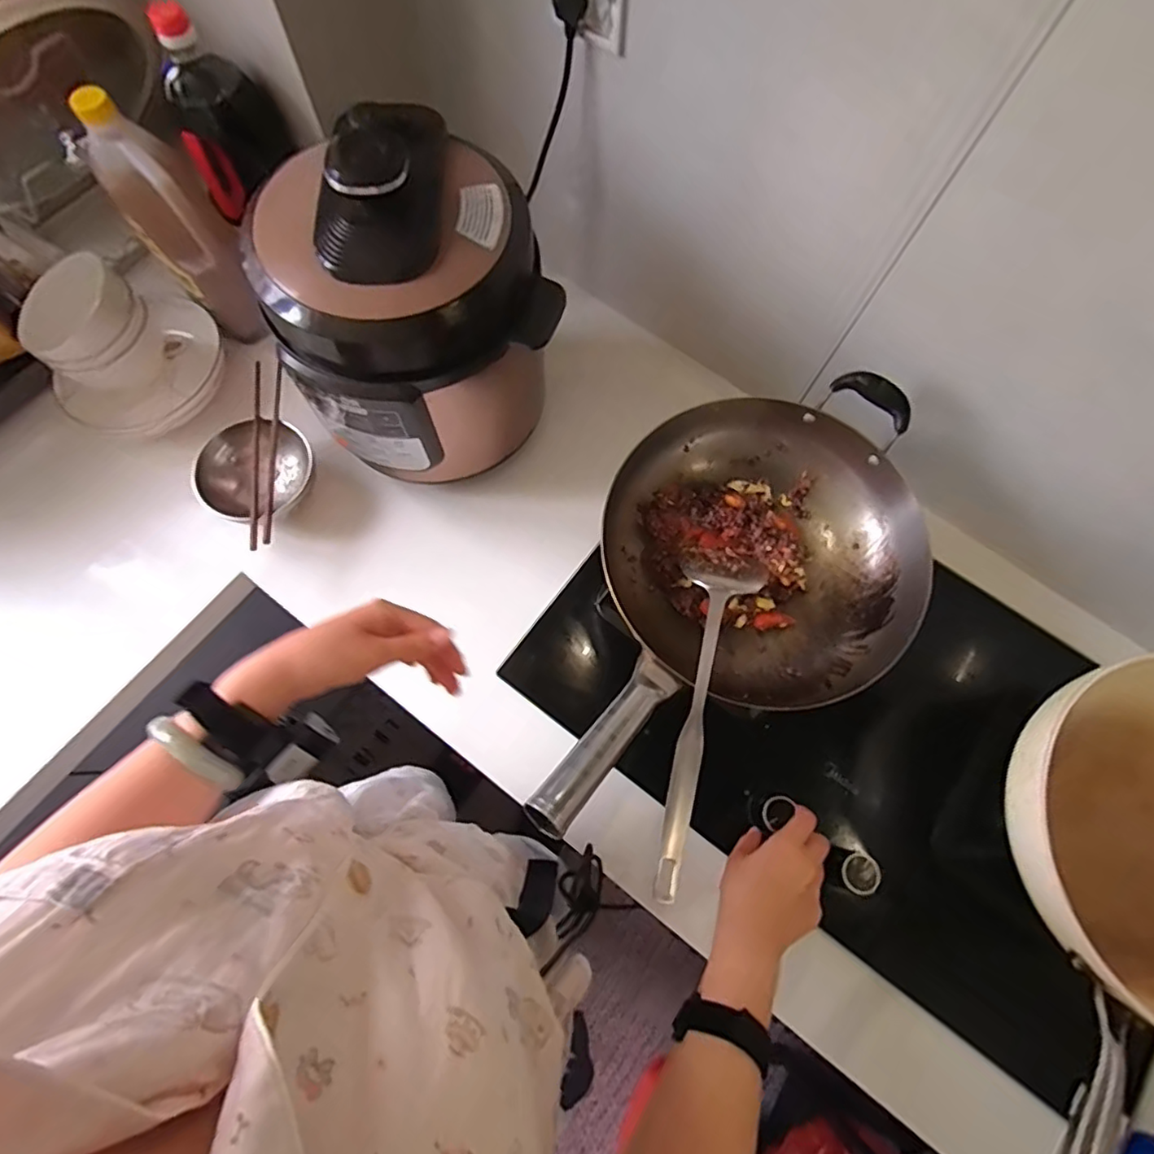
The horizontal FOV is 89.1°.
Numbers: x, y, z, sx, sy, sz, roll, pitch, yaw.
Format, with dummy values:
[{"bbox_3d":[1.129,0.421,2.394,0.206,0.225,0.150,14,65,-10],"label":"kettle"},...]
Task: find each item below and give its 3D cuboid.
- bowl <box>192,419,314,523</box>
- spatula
[{"bbox_3d":[-0.377,-0.119,0.702,0.111,0.065,0.119,1,72,-2],"label":"bowl"},{"bbox_3d":[0.111,0.103,0.520,0.076,0.023,0.335,18,56,4],"label":"spatula"}]

